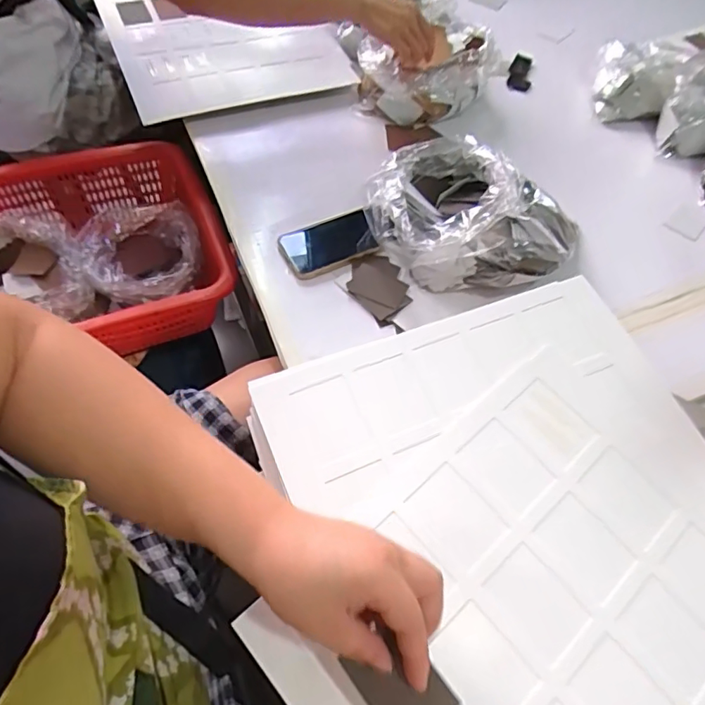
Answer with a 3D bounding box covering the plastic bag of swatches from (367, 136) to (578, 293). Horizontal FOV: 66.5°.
[{"bbox_3d":[0.146,-0.173,0.680,0.252,0.131,0.191,8,57,1],"label":"plastic bag of swatches"}]

